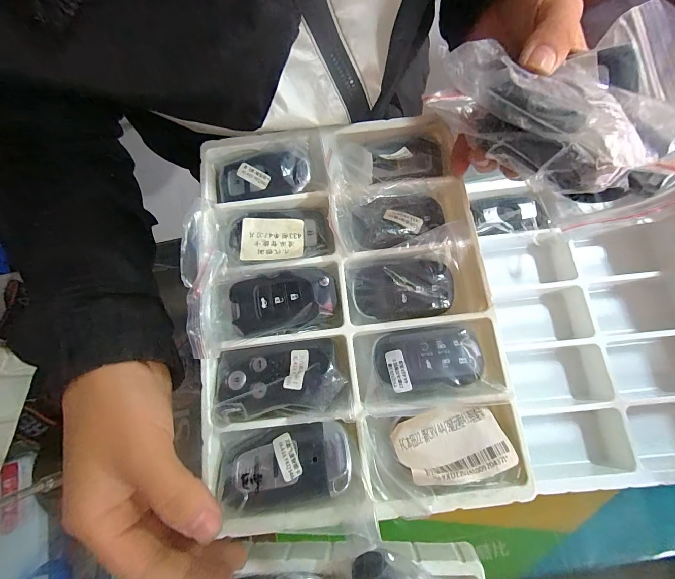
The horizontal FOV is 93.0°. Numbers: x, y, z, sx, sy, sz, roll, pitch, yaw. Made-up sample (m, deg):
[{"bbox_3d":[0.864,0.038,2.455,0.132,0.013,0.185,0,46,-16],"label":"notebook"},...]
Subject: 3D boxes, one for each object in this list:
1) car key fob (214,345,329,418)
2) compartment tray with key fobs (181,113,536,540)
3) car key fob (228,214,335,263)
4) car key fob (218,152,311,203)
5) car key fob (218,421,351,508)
[{"bbox_3d":[-0.039,0.050,0.182,0.064,0.017,0.034,-8,76,-2],"label":"car key fob"},{"bbox_3d":[0.001,0.003,0.193,0.172,0.021,0.232,-6,76,-1],"label":"compartment tray with key fobs"},{"bbox_3d":[-0.037,-0.033,0.207,0.064,0.011,0.032,-6,75,3],"label":"car key fob"},{"bbox_3d":[-0.051,-0.077,0.221,0.063,0.013,0.031,-6,75,3],"label":"car key fob"},{"bbox_3d":[-0.029,0.096,0.173,0.070,0.015,0.035,-15,49,2],"label":"car key fob"}]

